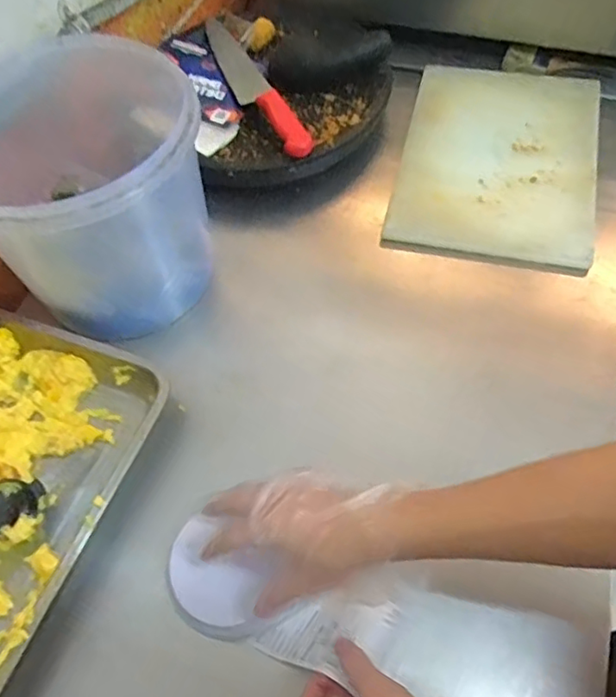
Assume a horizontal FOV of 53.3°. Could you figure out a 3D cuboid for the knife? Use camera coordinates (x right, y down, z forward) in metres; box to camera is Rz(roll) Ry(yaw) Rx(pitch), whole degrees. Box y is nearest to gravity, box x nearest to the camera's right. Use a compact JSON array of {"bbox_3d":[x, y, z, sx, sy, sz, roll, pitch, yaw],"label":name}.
[{"bbox_3d":[-0.081,-0.364,0.855,0.050,0.034,0.344,-23,60,-10],"label":"knife"}]

